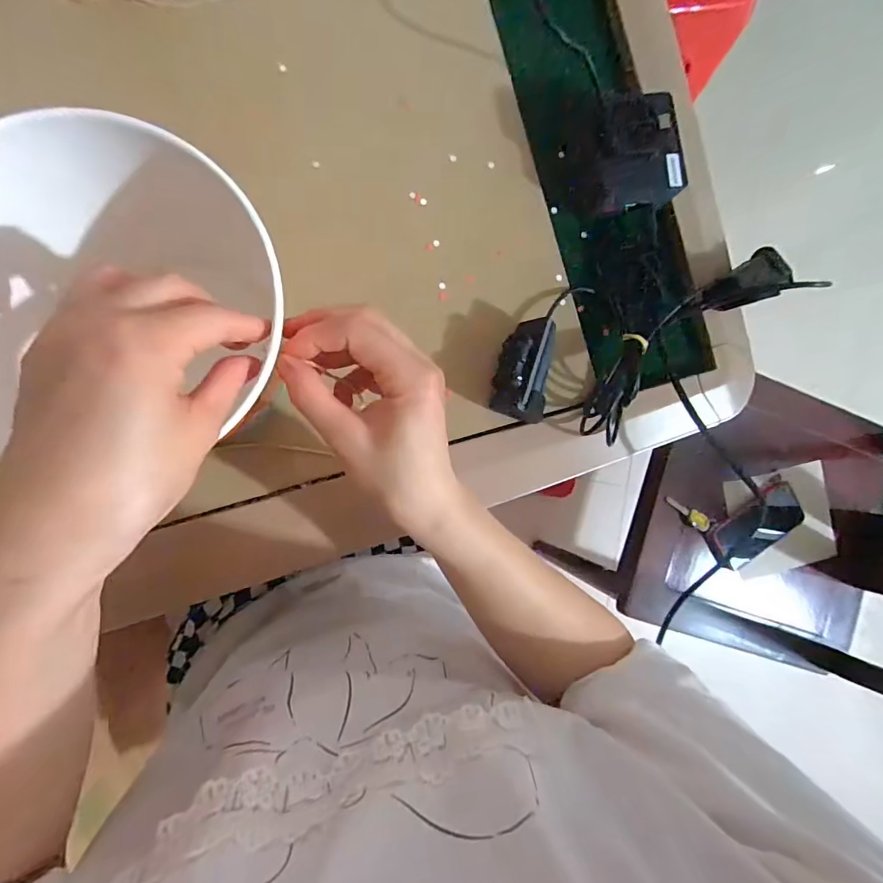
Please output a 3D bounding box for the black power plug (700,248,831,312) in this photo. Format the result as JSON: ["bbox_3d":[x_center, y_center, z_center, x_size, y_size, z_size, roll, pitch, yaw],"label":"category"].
[{"bbox_3d":[0.261,-0.135,0.395,0.094,0.026,0.047,-19,91,-9],"label":"black power plug"}]

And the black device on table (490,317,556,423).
[{"bbox_3d":[0.062,-0.054,0.361,0.038,0.034,0.073,7,87,-8],"label":"black device on table"}]

